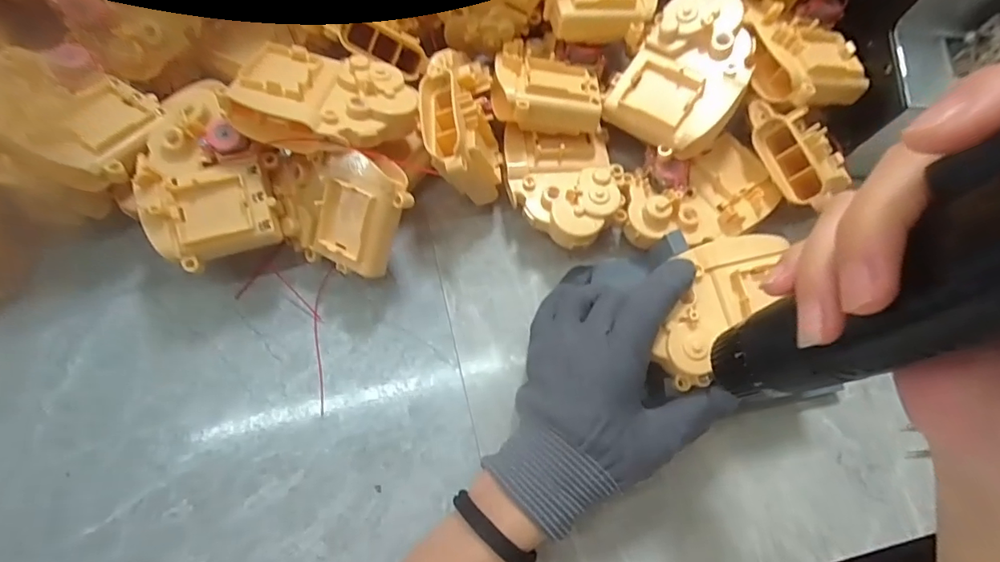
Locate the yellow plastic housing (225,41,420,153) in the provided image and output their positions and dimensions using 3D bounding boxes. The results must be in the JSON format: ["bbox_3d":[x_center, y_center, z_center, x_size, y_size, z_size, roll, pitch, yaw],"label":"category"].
[{"bbox_3d":[-0.101,-0.107,0.288,0.099,0.029,0.066,7,74,2],"label":"yellow plastic housing"}]

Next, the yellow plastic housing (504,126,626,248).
[{"bbox_3d":[0.041,-0.059,0.333,0.074,0.039,0.080,0,74,0],"label":"yellow plastic housing"}]

